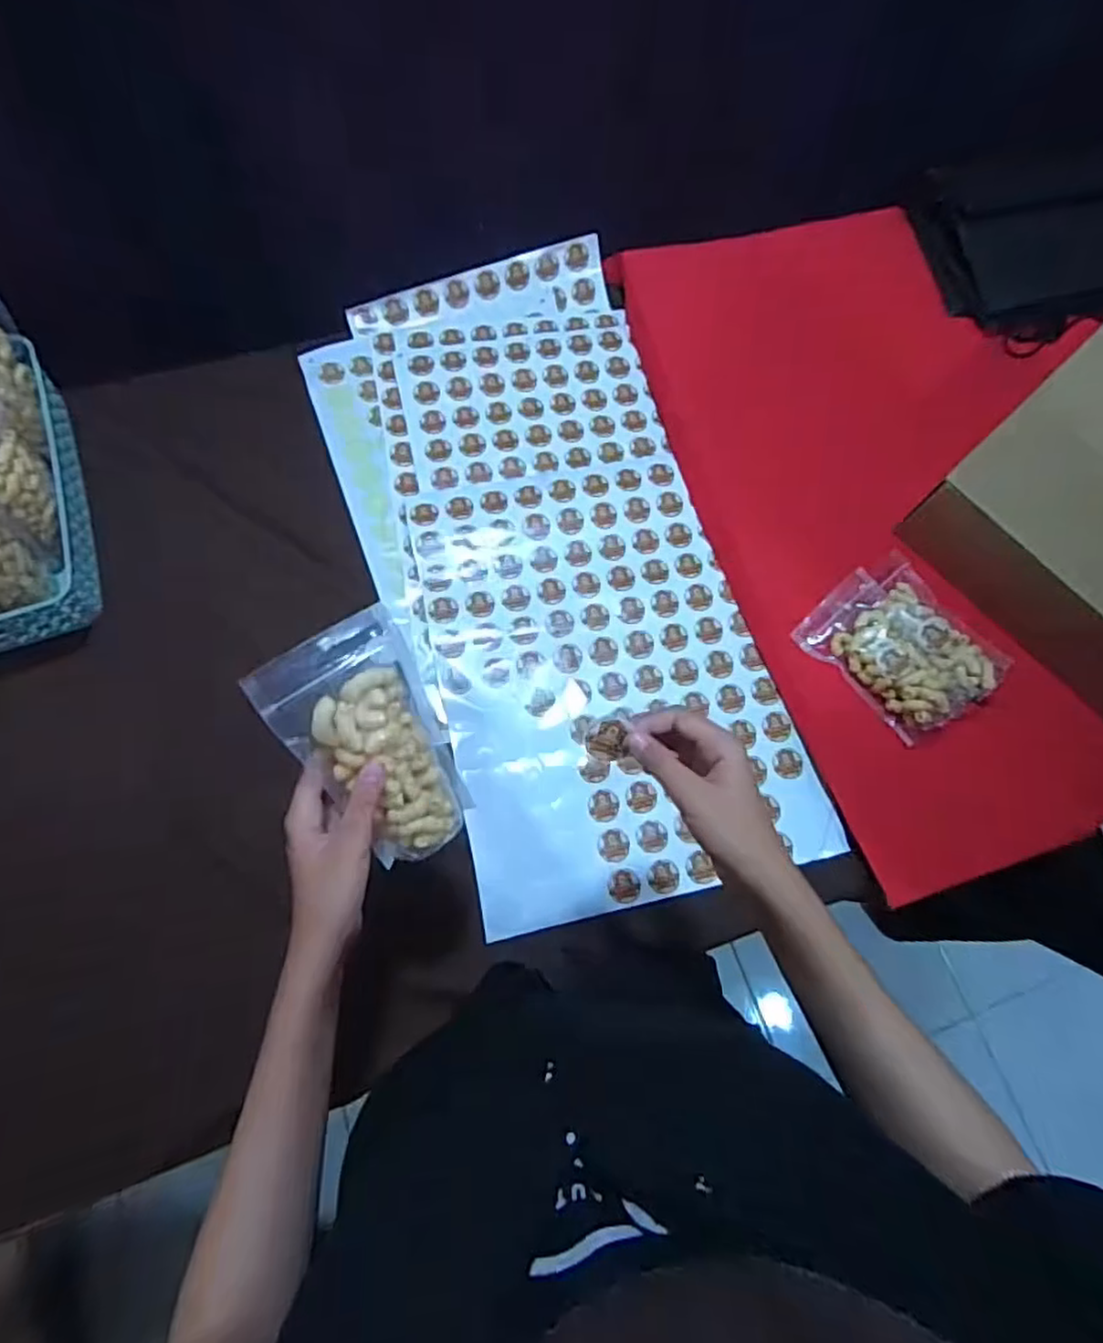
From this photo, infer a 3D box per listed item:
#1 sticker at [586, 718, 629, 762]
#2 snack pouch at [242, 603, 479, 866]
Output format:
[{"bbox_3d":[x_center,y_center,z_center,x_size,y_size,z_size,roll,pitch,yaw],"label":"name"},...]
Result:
[{"bbox_3d":[0.035,0.045,0.431,0.025,0.005,0.028,-2,104,16],"label":"sticker"},{"bbox_3d":[-0.112,0.051,0.444,0.091,0.024,0.168,-32,113,-16],"label":"snack pouch"}]

